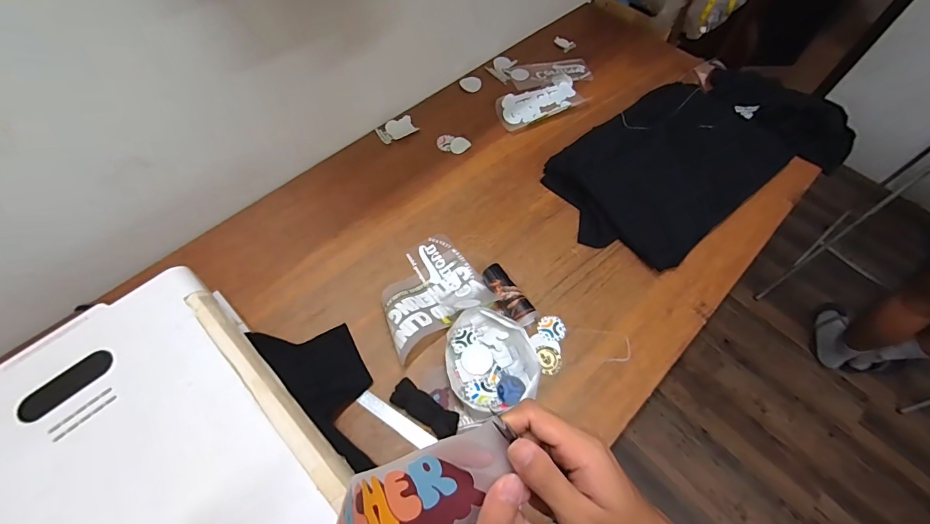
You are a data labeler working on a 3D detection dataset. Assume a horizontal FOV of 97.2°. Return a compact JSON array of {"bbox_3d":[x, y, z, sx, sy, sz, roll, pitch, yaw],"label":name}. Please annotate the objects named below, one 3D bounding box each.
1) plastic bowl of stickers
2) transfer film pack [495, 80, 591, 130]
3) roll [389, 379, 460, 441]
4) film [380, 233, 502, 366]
[{"bbox_3d":[0.045,0.184,0.777,0.163,0.043,0.199,-18,63,-10],"label":"plastic bowl of stickers"},{"bbox_3d":[0.213,-0.454,1.162,0.259,0.017,0.118,-22,63,-12],"label":"transfer film pack"},{"bbox_3d":[-0.071,0.265,0.735,0.129,0.023,0.050,33,65,16],"label":"roll"},{"bbox_3d":[-0.082,0.047,0.838,0.228,0.060,0.211,-31,66,-17],"label":"film"}]

